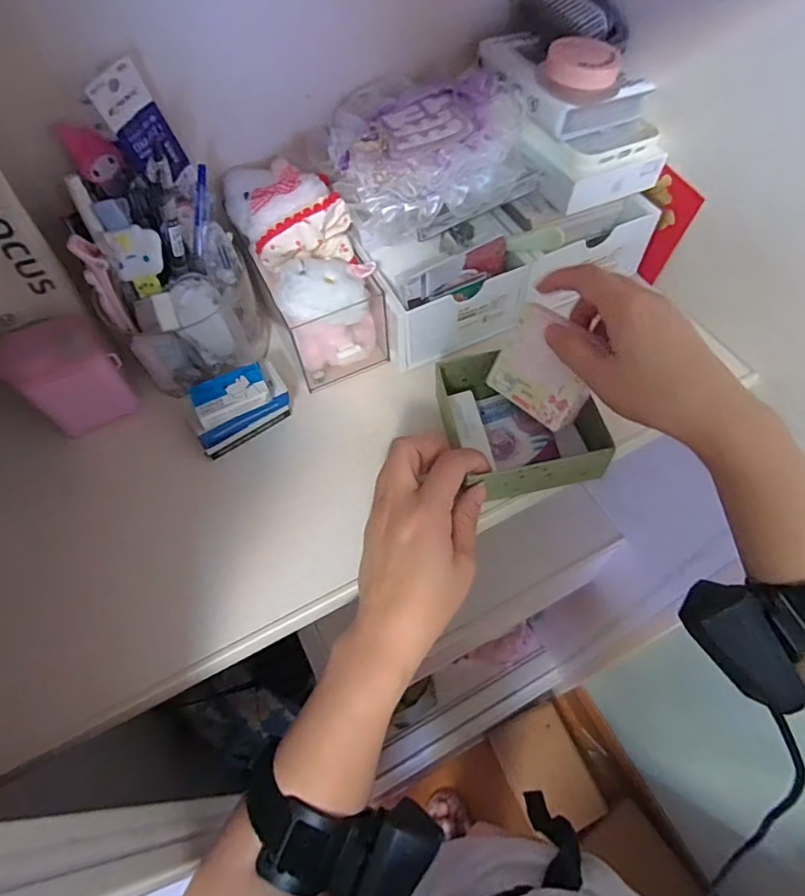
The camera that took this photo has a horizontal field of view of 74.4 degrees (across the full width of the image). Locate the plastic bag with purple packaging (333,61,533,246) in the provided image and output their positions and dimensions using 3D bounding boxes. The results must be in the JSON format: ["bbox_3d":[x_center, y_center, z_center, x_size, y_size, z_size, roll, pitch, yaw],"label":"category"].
[{"bbox_3d":[0.019,-0.225,0.393,0.135,0.043,0.142,-15,59,-6],"label":"plastic bag with purple packaging"}]

